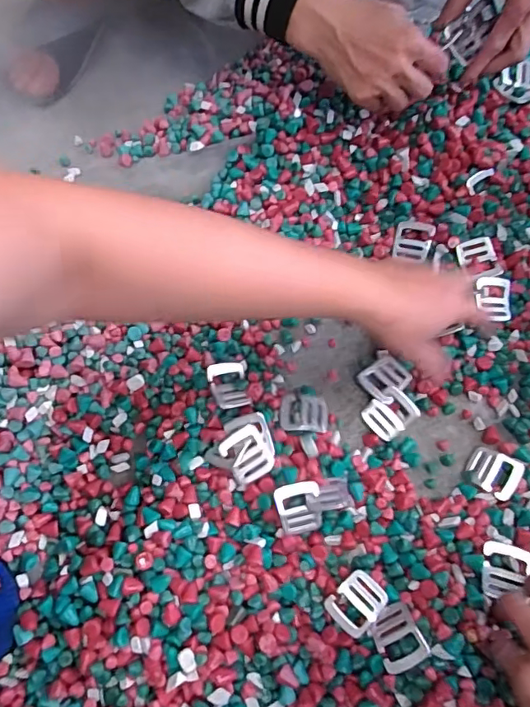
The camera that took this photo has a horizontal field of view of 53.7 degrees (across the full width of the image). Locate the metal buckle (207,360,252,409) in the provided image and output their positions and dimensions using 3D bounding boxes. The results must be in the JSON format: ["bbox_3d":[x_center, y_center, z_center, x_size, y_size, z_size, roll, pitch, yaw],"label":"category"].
[{"bbox_3d":[-0.033,0.027,0.490,0.040,0.013,0.047,-7,60,-13],"label":"metal buckle"}]

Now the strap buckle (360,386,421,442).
[{"bbox_3d":[0.117,0.056,0.486,0.045,0.011,0.037,-37,74,-10],"label":"strap buckle"}]

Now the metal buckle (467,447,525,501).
[{"bbox_3d":[0.207,0.107,0.473,0.041,0.011,0.039,30,75,11],"label":"metal buckle"}]

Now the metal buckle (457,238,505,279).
[{"bbox_3d":[0.215,-0.094,0.521,0.038,0.010,0.041,-17,82,2],"label":"metal buckle"}]

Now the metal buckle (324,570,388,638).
[{"bbox_3d":[0.074,0.202,0.424,0.044,0.006,0.037,-44,74,-8],"label":"metal buckle"}]

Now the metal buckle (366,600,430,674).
[{"bbox_3d":[0.102,0.220,0.405,0.036,0.004,0.042,-33,48,4],"label":"metal buckle"}]

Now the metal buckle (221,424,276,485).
[{"bbox_3d":[-0.015,0.089,0.458,0.038,0.005,0.042,-32,83,-14],"label":"metal buckle"}]

